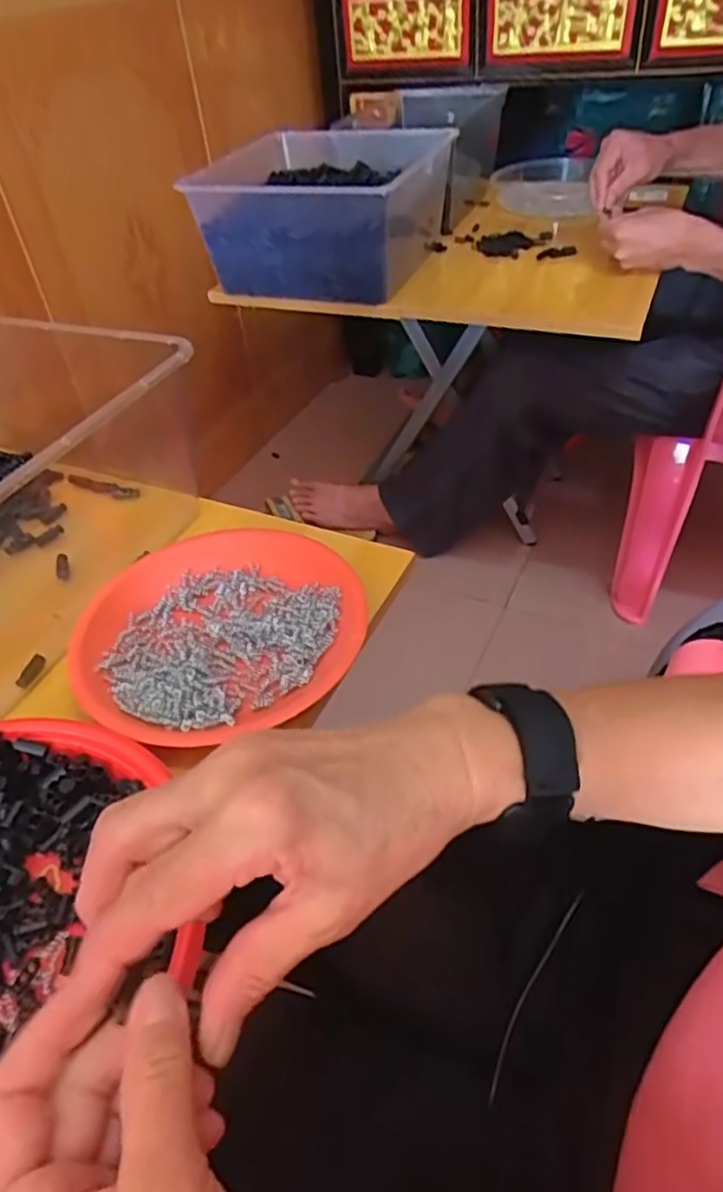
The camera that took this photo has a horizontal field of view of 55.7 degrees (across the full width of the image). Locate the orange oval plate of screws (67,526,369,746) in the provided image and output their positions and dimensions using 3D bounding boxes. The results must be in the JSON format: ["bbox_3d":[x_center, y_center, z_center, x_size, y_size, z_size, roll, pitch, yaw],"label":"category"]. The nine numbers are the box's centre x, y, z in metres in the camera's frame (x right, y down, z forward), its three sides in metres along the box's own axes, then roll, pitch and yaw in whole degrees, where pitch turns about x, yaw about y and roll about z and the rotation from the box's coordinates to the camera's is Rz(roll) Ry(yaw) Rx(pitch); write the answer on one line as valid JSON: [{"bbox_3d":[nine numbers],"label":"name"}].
[{"bbox_3d":[-0.095,0.026,0.468,0.187,0.024,0.186,10,46,16],"label":"orange oval plate of screws"}]

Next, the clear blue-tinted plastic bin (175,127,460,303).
[{"bbox_3d":[-0.059,-0.525,0.954,0.312,0.146,0.310,9,46,15],"label":"clear blue-tinted plastic bin"}]

